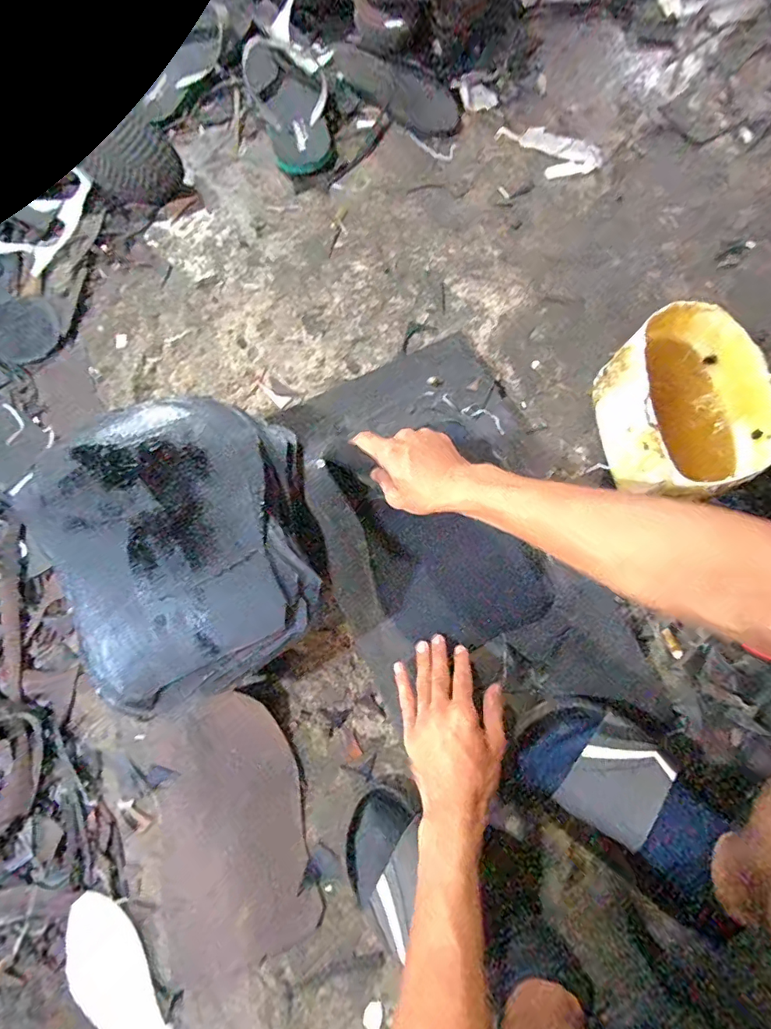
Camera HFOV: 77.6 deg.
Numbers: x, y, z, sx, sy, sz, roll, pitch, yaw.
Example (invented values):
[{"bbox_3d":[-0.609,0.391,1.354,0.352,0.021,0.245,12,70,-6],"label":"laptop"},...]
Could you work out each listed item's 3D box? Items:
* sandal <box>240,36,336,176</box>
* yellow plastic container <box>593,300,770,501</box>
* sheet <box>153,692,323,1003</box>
[{"bbox_3d":[-0.136,-0.605,0.707,0.112,0.037,0.212,-23,80,-4],"label":"sandal"},{"bbox_3d":[0.323,-0.113,0.531,0.126,0.106,0.207,-4,75,-2],"label":"yellow plastic container"},{"bbox_3d":[-0.168,0.332,0.504,0.166,0.021,0.260,-17,77,2],"label":"sheet"}]

